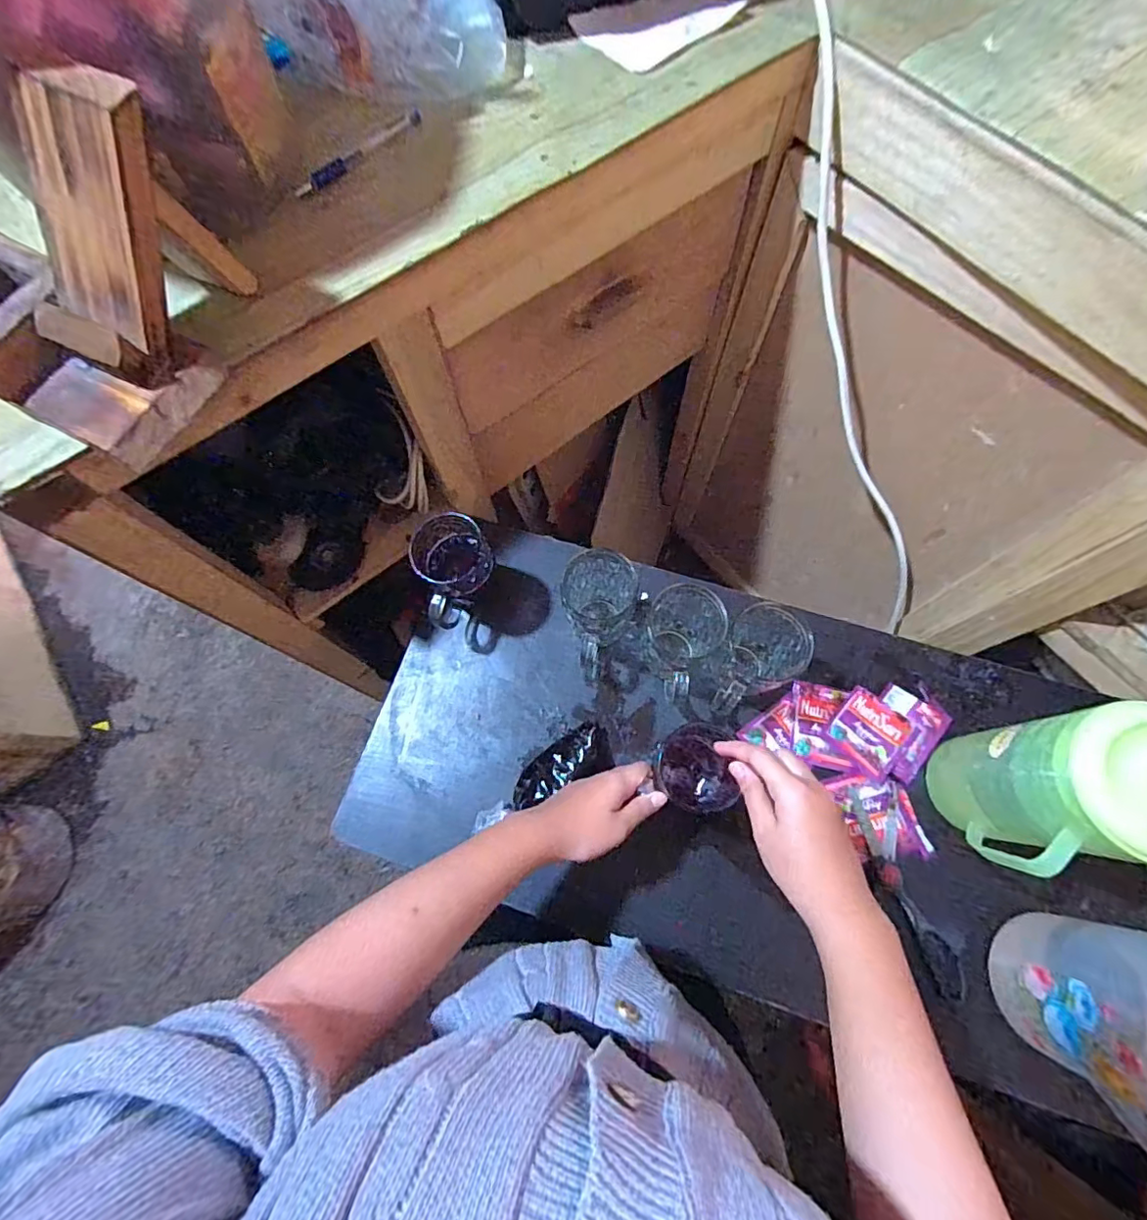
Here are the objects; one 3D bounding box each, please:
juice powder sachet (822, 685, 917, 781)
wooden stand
[{"bbox_3d":[0.311,0.128,0.573,0.070,0.009,0.070,37,77,13],"label":"juice powder sachet"},{"bbox_3d":[-0.296,-0.227,0.348,0.075,0.136,0.115,23,75,9],"label":"wooden stand"}]

